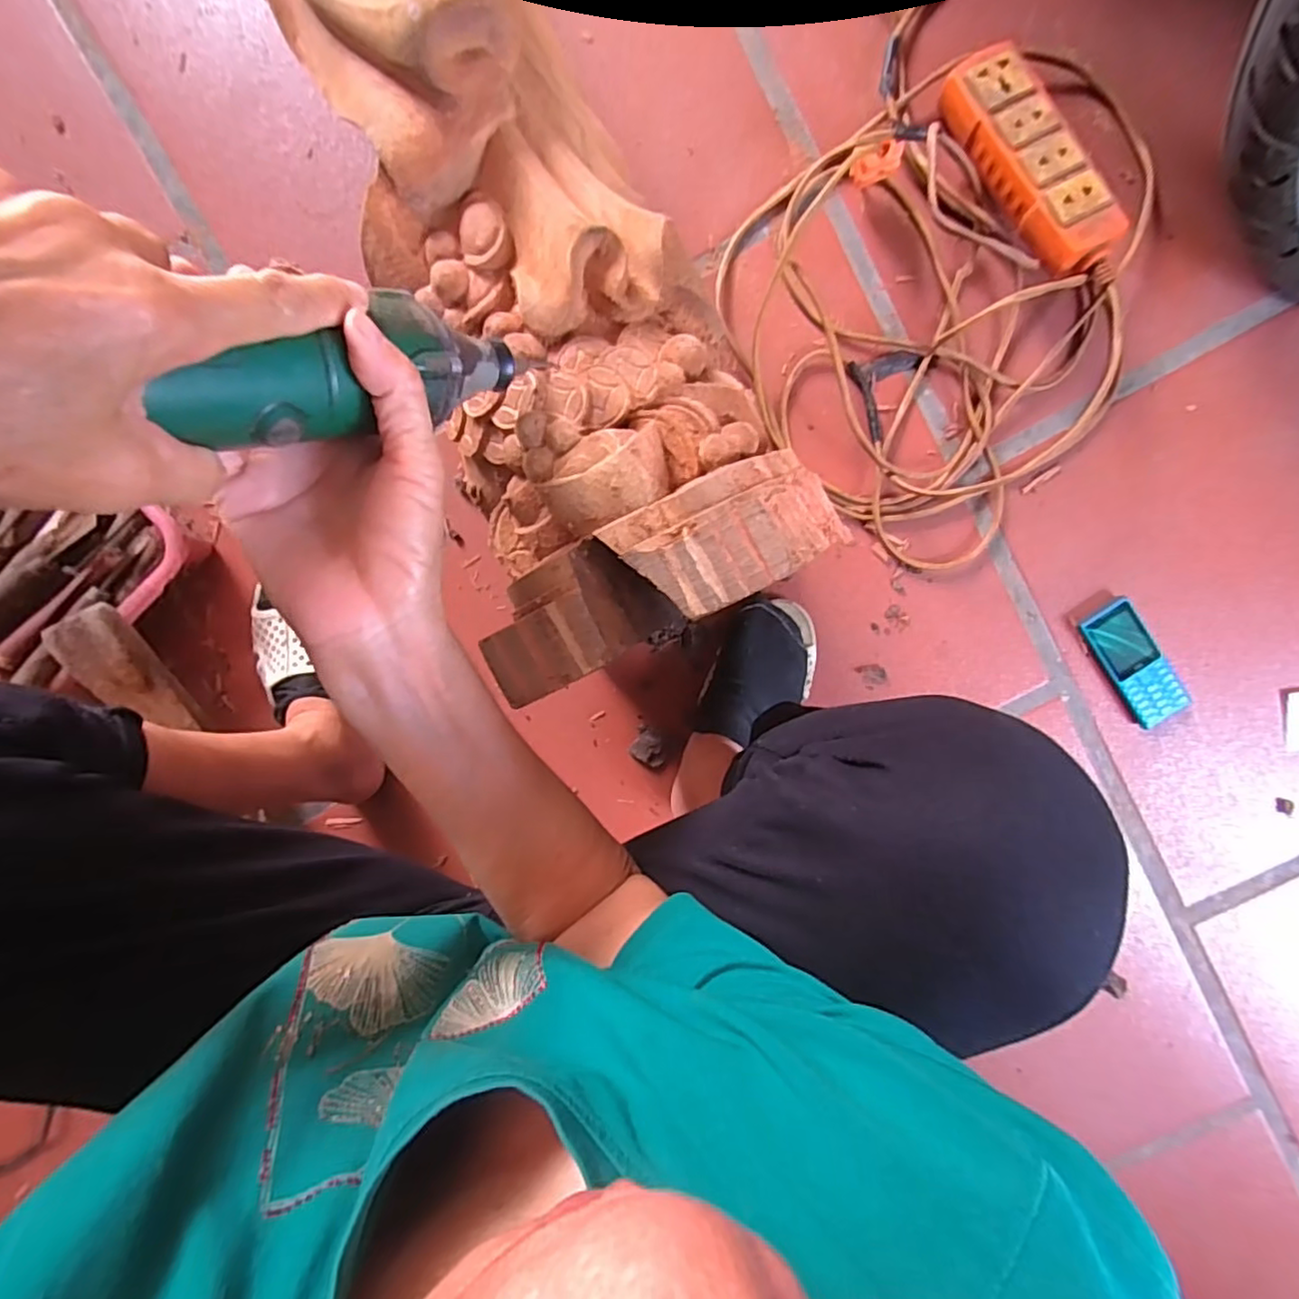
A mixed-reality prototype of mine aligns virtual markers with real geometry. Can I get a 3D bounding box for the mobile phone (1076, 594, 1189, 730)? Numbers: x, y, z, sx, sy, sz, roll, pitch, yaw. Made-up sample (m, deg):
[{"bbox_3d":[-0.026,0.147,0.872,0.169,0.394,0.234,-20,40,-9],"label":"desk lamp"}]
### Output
[{"bbox_3d":[0.469,0.013,0.611,0.057,0.018,0.127,-36,96,7],"label":"mobile phone"}]

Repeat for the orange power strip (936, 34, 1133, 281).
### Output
[{"bbox_3d":[0.315,-0.394,0.516,0.060,0.031,0.209,-28,83,6],"label":"orange power strip"}]

